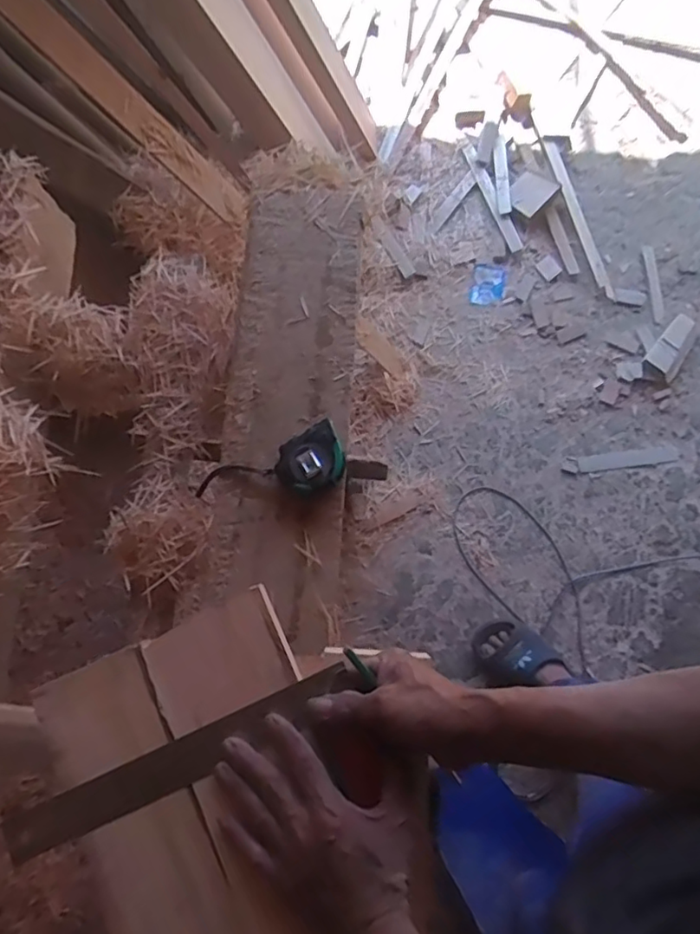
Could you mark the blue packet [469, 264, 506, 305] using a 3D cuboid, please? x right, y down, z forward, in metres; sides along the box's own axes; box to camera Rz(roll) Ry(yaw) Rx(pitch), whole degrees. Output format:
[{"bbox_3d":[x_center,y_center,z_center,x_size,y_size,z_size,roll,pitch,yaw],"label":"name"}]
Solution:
[{"bbox_3d":[0.339,-0.447,1.448,0.079,0.004,0.103,7,80,2],"label":"blue packet"}]

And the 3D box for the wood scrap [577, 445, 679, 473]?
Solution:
[{"bbox_3d":[0.635,-0.017,1.351,0.225,0.009,0.037,-8,80,0],"label":"wood scrap"}]

